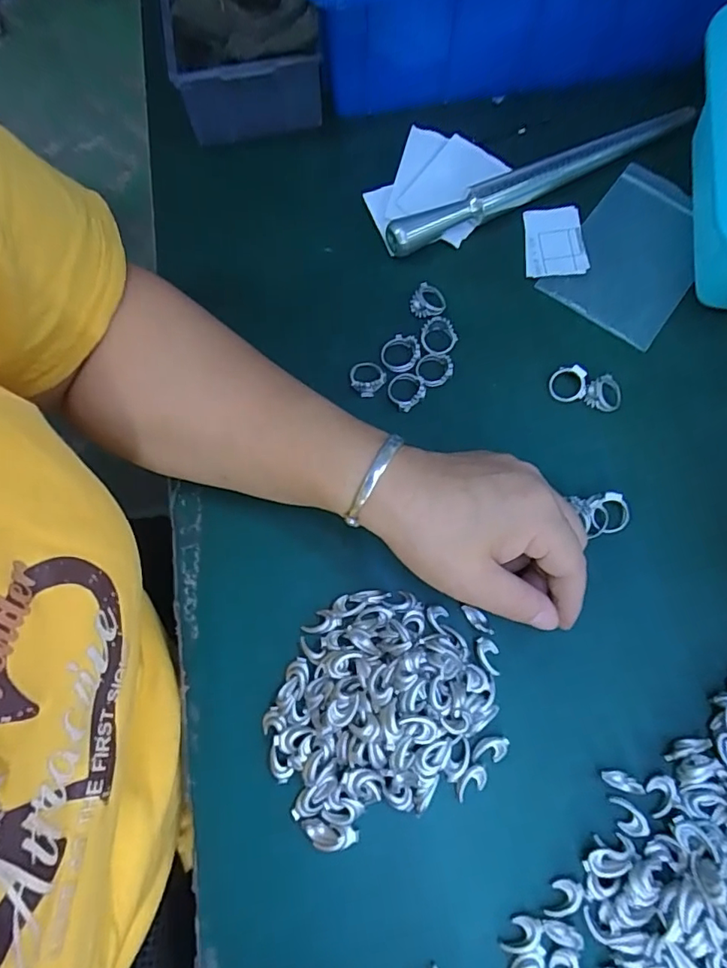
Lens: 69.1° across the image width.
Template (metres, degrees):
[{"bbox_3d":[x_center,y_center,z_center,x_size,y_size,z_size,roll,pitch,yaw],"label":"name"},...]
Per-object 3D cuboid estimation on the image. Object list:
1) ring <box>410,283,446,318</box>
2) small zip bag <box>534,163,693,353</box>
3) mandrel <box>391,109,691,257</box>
[{"bbox_3d":[0.042,-0.116,0.333,0.021,0.011,0.021,-1,73,2],"label":"ring"},{"bbox_3d":[0.181,-0.154,0.346,0.078,0.006,0.125,36,78,12],"label":"small zip bag"},{"bbox_3d":[0.118,-0.200,0.348,0.220,0.021,0.018,-25,74,-5],"label":"mandrel"}]

